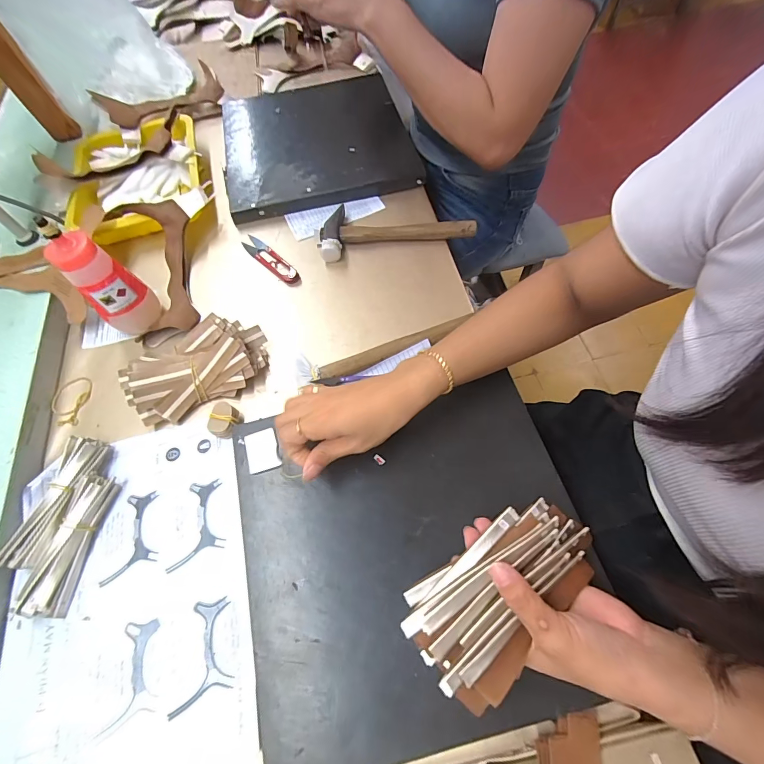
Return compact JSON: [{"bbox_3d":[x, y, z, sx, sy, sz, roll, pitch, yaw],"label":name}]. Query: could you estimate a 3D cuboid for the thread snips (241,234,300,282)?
[{"bbox_3d":[-0.159,-0.175,0.537,0.112,0.005,0.026,41,72,19],"label":"thread snips"}]

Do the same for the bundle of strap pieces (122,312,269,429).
[{"bbox_3d":[-0.214,-0.017,0.442,0.156,0.042,0.096,-37,68,-15],"label":"bundle of strap pieces"}]

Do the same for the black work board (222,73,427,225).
[{"bbox_3d":[-0.115,-0.409,0.638,0.300,0.027,0.311,-12,64,-4],"label":"black work board"}]

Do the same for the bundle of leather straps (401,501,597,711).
[{"bbox_3d":[0.092,0.150,0.278,0.150,0.036,0.077,-36,68,-16],"label":"bundle of leather straps"}]

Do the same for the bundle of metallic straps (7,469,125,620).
[{"bbox_3d":[-0.302,0.154,0.366,0.030,0.030,0.124,7,64,5],"label":"bundle of metallic straps"}]

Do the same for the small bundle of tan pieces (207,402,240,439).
[{"bbox_3d":[-0.173,0.044,0.417,0.029,0.024,0.034,17,66,10],"label":"small bundle of tan pieces"}]

